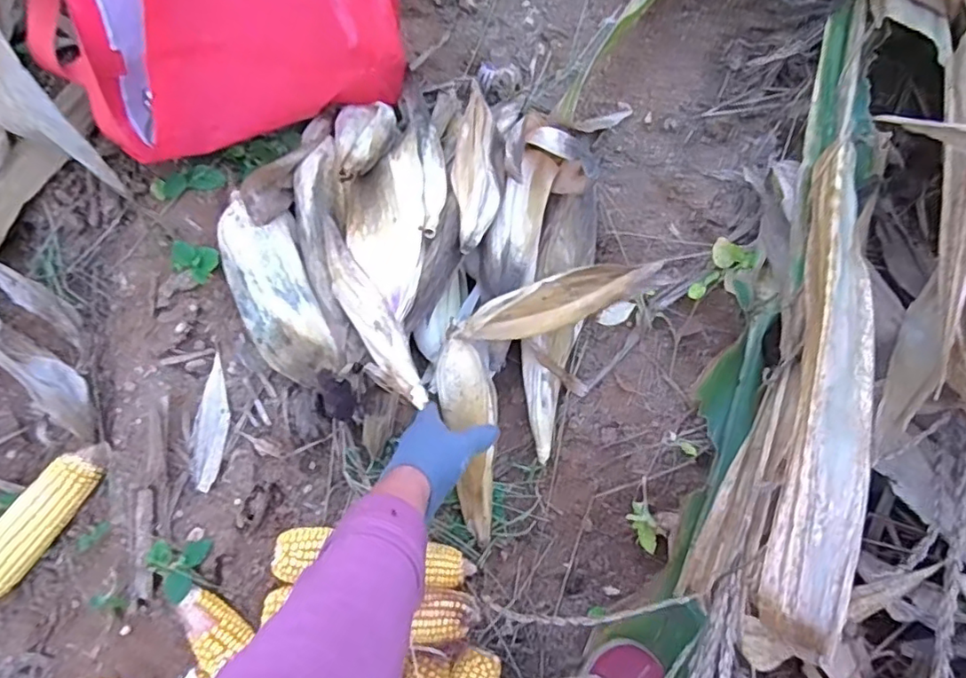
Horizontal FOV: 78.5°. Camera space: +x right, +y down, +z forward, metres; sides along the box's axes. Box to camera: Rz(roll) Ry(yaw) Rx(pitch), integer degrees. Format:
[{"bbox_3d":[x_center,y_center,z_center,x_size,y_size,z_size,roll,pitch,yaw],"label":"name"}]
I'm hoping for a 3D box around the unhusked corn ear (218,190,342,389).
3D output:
[{"bbox_3d":[-0.200,-0.044,0.570,0.076,0.056,0.192,-23,78,-4],"label":"unhusked corn ear"}]

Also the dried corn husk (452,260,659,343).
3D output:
[{"bbox_3d":[0.064,-0.031,0.529,0.184,0.045,0.044,-17,76,24],"label":"dried corn husk"}]

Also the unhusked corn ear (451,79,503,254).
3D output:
[{"bbox_3d":[-0.005,-0.169,0.579,0.046,0.039,0.175,0,77,1],"label":"unhusked corn ear"}]

